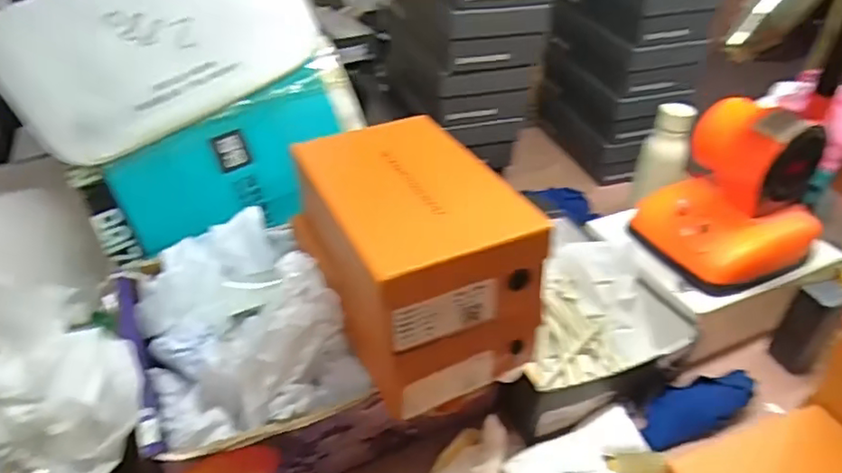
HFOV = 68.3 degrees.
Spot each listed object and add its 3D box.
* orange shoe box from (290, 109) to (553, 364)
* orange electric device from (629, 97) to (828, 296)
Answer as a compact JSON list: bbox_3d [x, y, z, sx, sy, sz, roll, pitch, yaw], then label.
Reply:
[{"bbox_3d":[-0.016,-0.018,0.664,0.169,0.117,0.284,-14,40,-21],"label":"orange shoe box"},{"bbox_3d":[0.423,-0.066,0.843,0.193,0.191,0.188,-21,43,-27],"label":"orange electric device"}]

